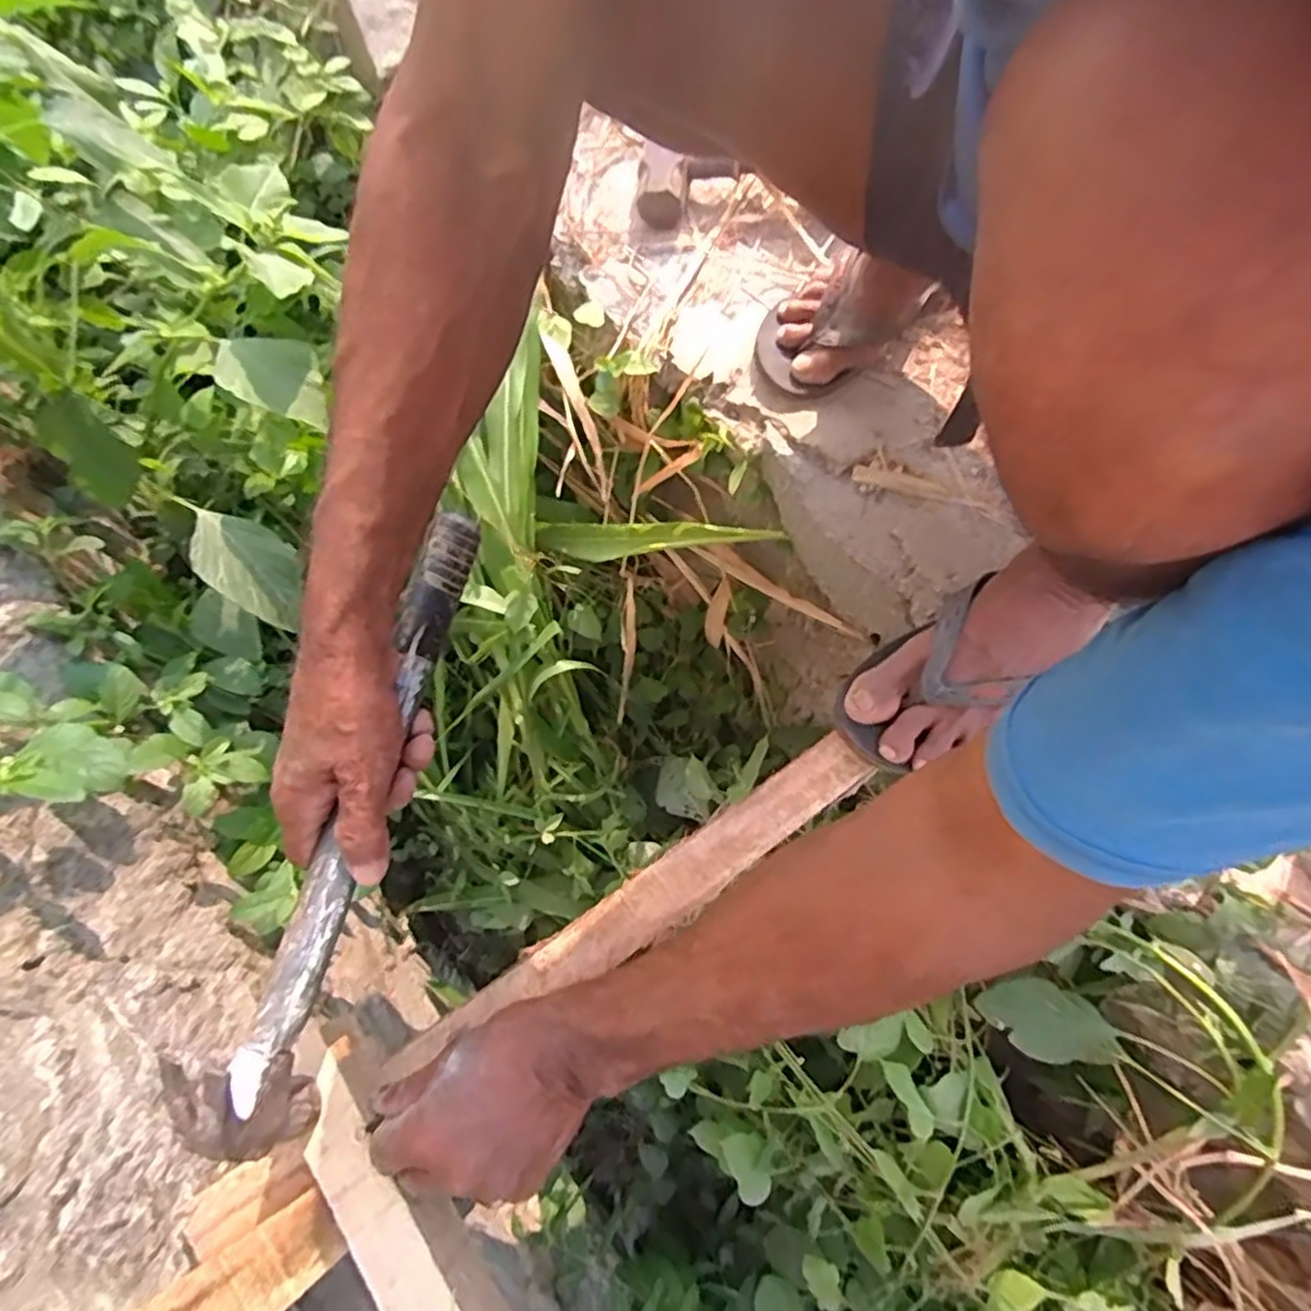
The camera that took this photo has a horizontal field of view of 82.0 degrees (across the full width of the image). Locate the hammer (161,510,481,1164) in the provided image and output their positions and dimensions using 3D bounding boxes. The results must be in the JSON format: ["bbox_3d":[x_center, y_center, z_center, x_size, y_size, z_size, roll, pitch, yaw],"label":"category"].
[{"bbox_3d":[-0.162,0.073,0.417,0.024,0.109,0.350,11,68,5],"label":"hammer"}]

